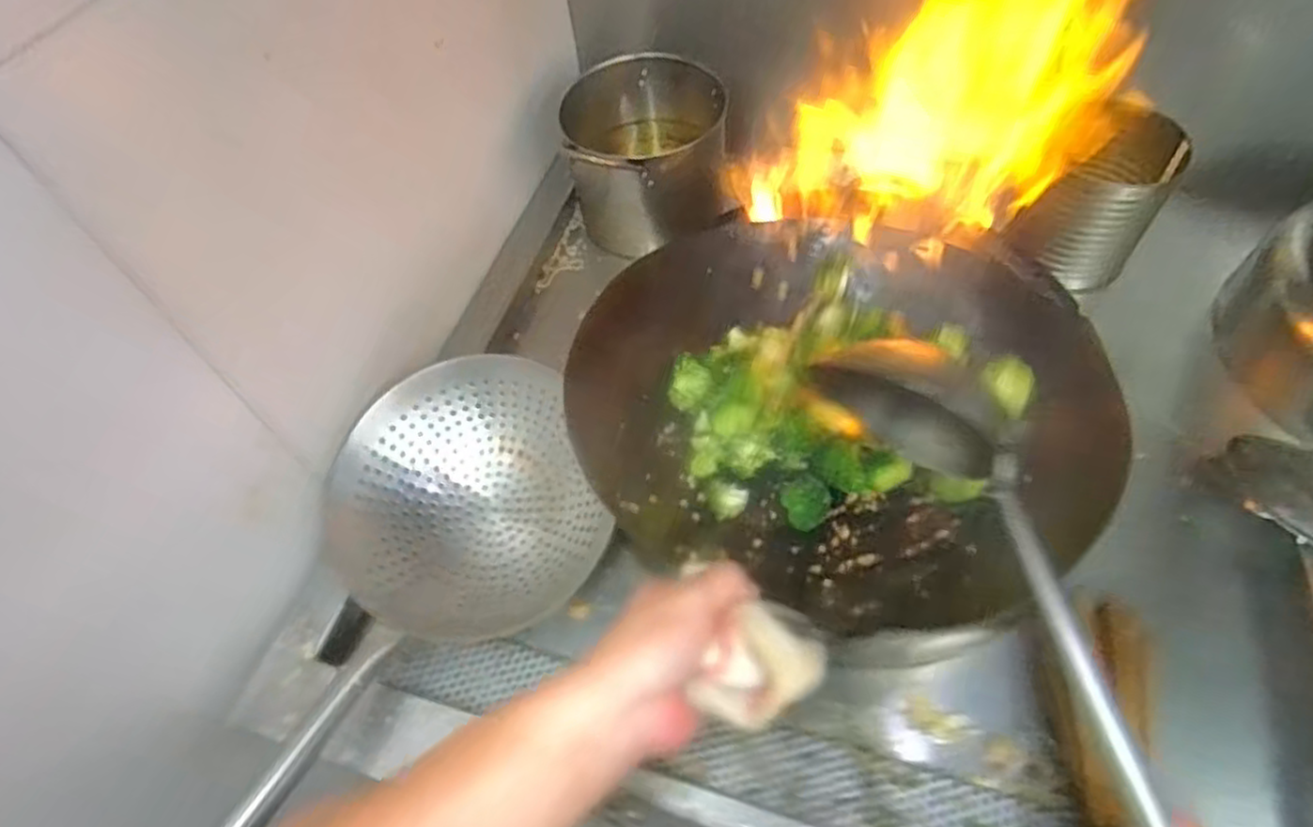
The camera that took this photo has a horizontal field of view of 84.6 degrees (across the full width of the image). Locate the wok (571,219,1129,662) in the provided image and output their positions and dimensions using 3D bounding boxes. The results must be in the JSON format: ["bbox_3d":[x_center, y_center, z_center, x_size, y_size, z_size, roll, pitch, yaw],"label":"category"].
[{"bbox_3d":[0.137,-0.015,0.632,0.389,0.135,0.372,-2,52,3],"label":"wok"}]

